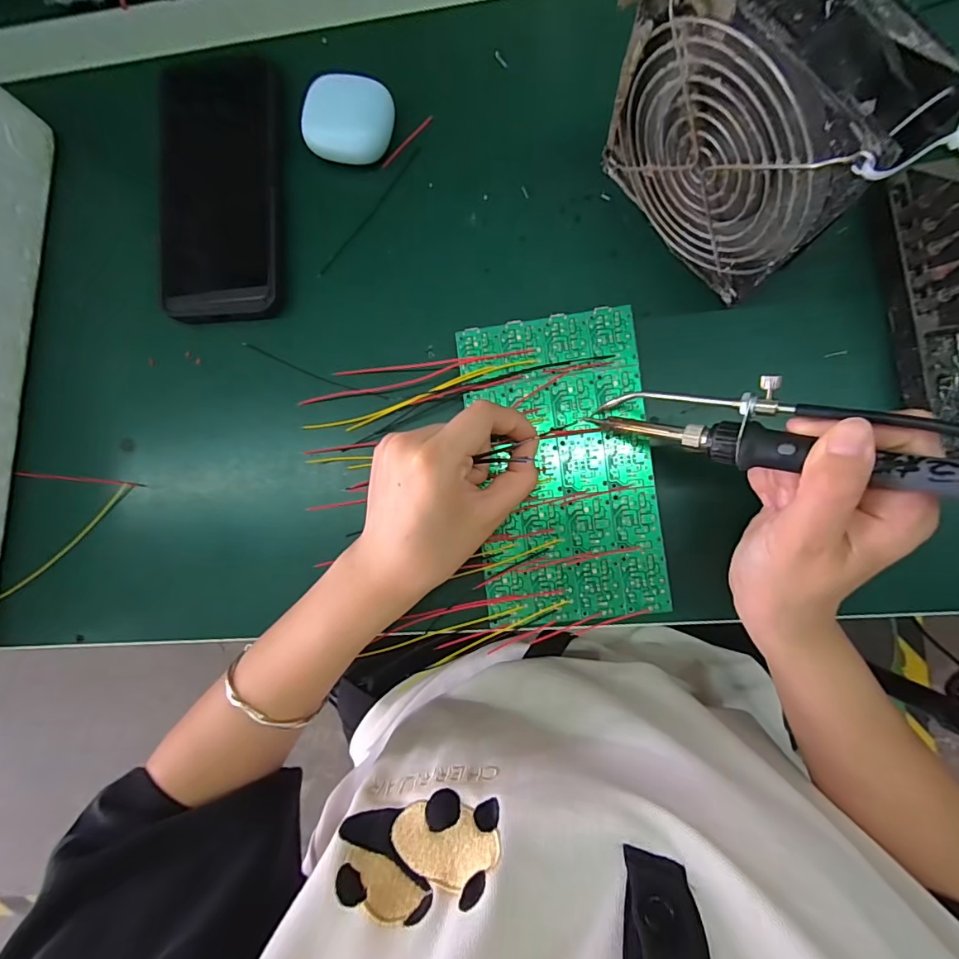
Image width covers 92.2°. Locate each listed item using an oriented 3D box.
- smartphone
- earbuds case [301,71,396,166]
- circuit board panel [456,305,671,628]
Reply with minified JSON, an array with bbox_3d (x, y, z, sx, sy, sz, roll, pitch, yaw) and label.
[{"bbox_3d":[-0.164,-0.186,0.296,0.076,0.015,0.160,-1,88,6],"label":"smartphone"},{"bbox_3d":[-0.080,-0.222,0.288,0.050,0.022,0.051,9,90,6],"label":"earbuds case"},{"bbox_3d":[0.048,-0.008,0.273,0.100,0.017,0.172,-7,88,6],"label":"circuit board panel"}]

